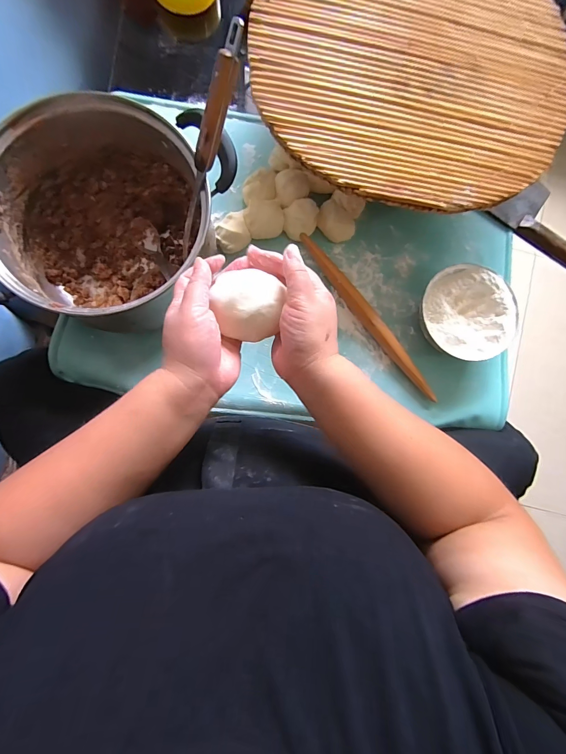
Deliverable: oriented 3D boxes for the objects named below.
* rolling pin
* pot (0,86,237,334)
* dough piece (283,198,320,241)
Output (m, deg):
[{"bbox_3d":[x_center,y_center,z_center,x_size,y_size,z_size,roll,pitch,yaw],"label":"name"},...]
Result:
[{"bbox_3d":[0.132,-0.094,0.520,0.021,0.019,0.320,-40,90,-7],"label":"rolling pin"},{"bbox_3d":[-0.217,-0.184,0.434,0.250,0.157,0.260,0,86,-5],"label":"pot"},{"bbox_3d":[0.030,-0.244,0.514,0.053,0.040,0.047,-4,86,-5],"label":"dough piece"}]

